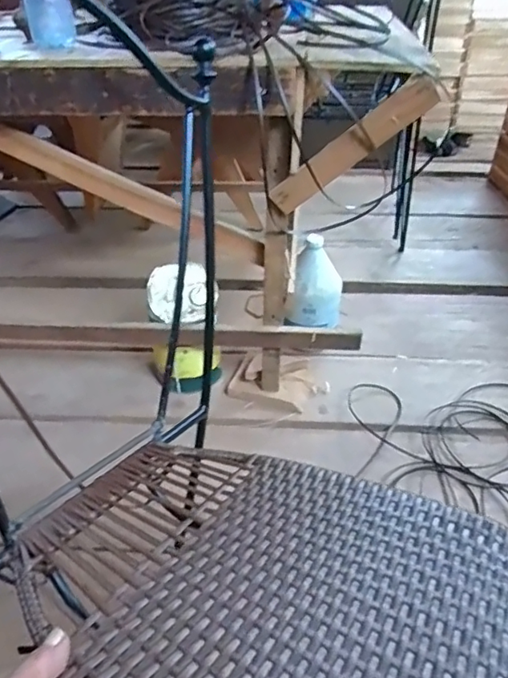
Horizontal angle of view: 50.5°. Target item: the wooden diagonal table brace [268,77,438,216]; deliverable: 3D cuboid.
[{"bbox_3d":[0.162,-0.323,0.923,0.319,0.054,0.028,-31,24,32],"label":"wooden diagonal table brace"}]

